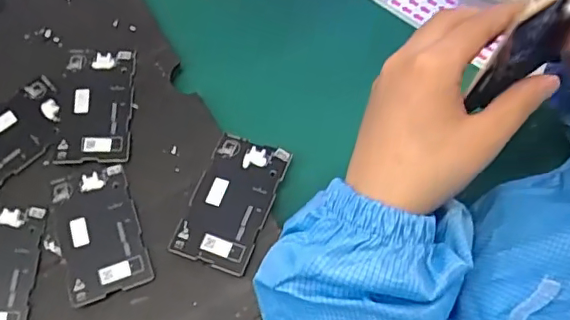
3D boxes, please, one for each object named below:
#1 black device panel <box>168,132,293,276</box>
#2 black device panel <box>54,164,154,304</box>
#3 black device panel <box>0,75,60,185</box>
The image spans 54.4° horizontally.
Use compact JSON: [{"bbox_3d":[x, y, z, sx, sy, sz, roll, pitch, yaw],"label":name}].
[{"bbox_3d":[-0.038,0.030,0.407,0.056,0.009,0.097,18,71,10],"label":"black device panel"},{"bbox_3d":[-0.136,0.053,0.405,0.056,0.007,0.094,-22,69,-5],"label":"black device panel"},{"bbox_3d":[-0.218,-0.021,0.438,0.095,0.009,0.058,-40,72,-11],"label":"black device panel"}]

